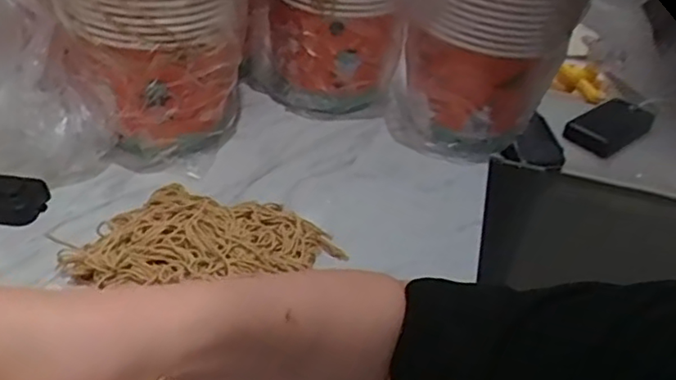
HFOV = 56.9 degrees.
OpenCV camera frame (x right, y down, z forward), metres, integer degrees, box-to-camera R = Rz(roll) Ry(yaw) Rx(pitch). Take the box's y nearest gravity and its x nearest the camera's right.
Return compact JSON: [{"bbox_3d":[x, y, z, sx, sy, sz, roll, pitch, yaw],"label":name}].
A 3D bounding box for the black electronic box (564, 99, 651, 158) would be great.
[{"bbox_3d":[0.397,-0.094,0.909,0.149,0.030,0.067,-24,48,-33],"label":"black electronic box"}]

